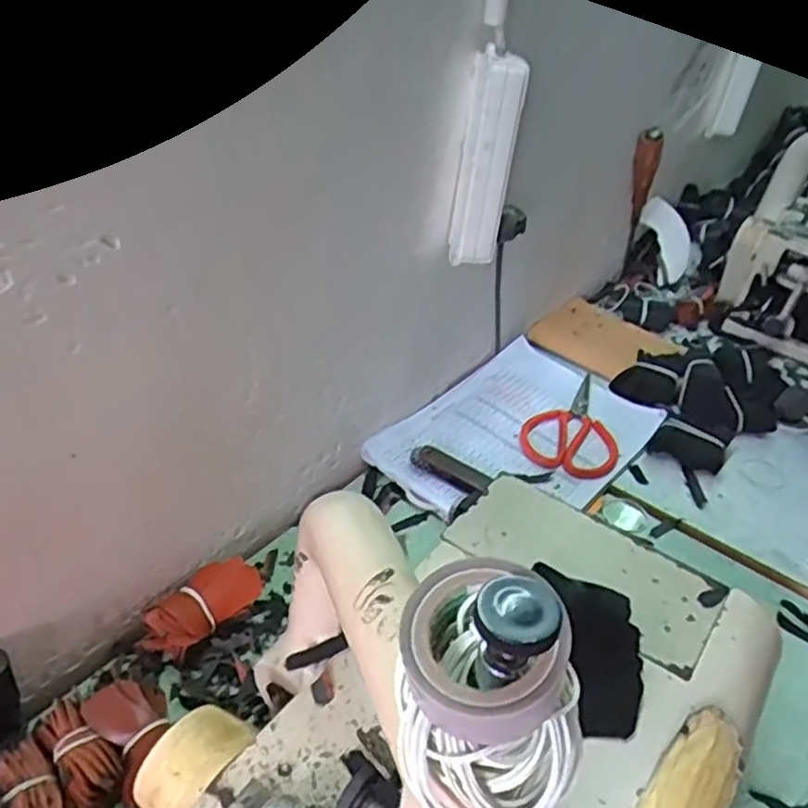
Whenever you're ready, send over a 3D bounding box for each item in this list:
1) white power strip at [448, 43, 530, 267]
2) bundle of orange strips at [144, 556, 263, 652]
[{"bbox_3d":[0.070,-0.206,0.605,0.039,0.170,0.035,2,39,-7],"label":"white power strip"},{"bbox_3d":[-0.163,0.163,0.571,0.097,0.030,0.044,-31,52,-19],"label":"bundle of orange strips"}]

